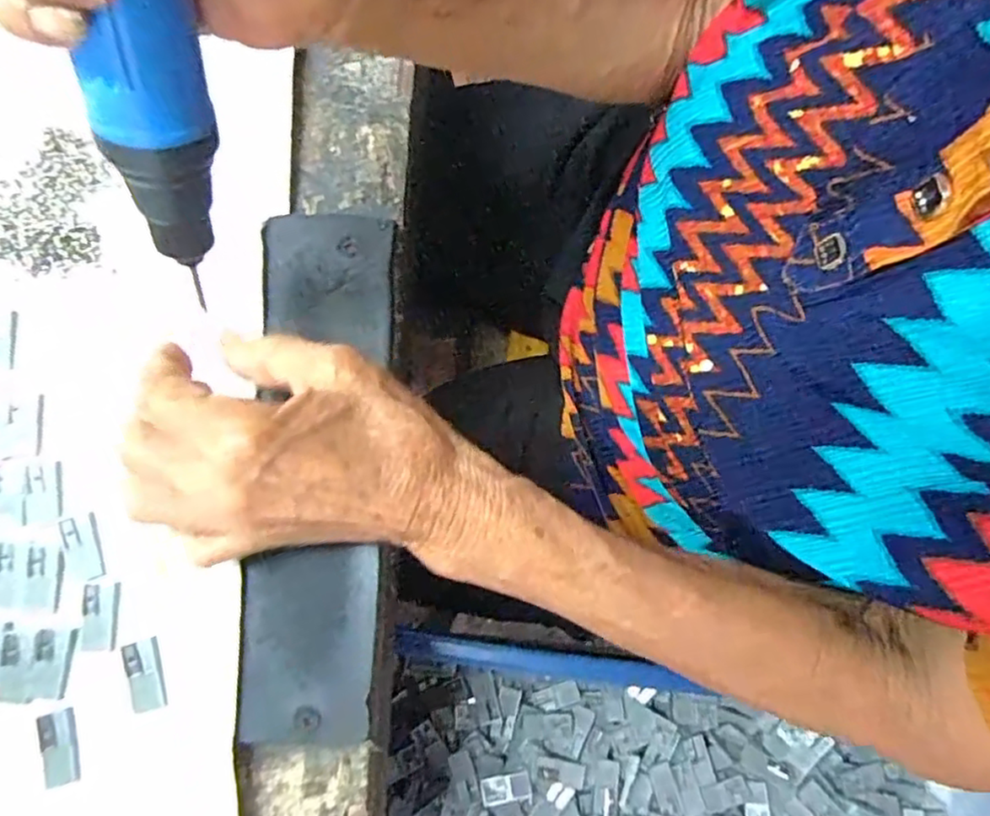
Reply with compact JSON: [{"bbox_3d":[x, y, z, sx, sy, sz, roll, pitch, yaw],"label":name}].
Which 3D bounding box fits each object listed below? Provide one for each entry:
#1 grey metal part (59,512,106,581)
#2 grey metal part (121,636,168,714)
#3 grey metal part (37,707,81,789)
[{"bbox_3d":[-0.170,0.058,0.264,0.014,0.004,0.027,-20,79,-3],"label":"grey metal part"},{"bbox_3d":[-0.139,0.105,0.253,0.014,0.004,0.027,-18,79,-2],"label":"grey metal part"},{"bbox_3d":[-0.170,0.132,0.249,0.014,0.004,0.027,-14,79,-1],"label":"grey metal part"}]

